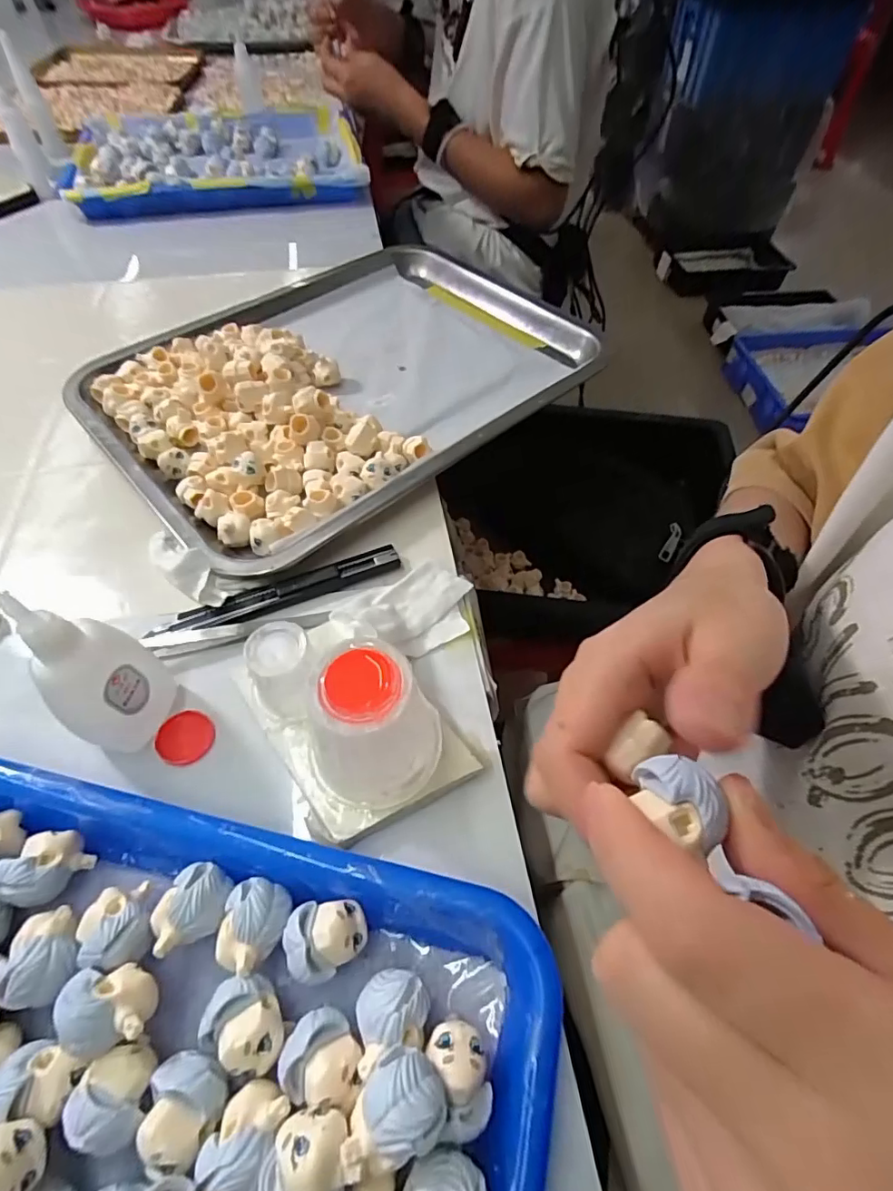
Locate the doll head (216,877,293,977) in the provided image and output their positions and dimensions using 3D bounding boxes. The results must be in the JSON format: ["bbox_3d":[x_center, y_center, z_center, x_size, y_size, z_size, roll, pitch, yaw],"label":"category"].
[{"bbox_3d":[-0.070,0.121,0.196,0.023,0.026,0.028,15,57,8],"label":"doll head"}]

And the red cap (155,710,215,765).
[{"bbox_3d":[-0.124,0.067,0.252,0.025,0.004,0.025,1,56,-1],"label":"red cap"}]

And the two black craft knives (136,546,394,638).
[{"bbox_3d":[-0.092,-0.002,0.298,0.135,0.008,0.017,-20,59,-15],"label":"two black craft knives"}]

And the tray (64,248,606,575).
[{"bbox_3d":[-0.075,-0.175,0.401,0.342,0.034,0.258,-38,64,-24],"label":"tray"}]

